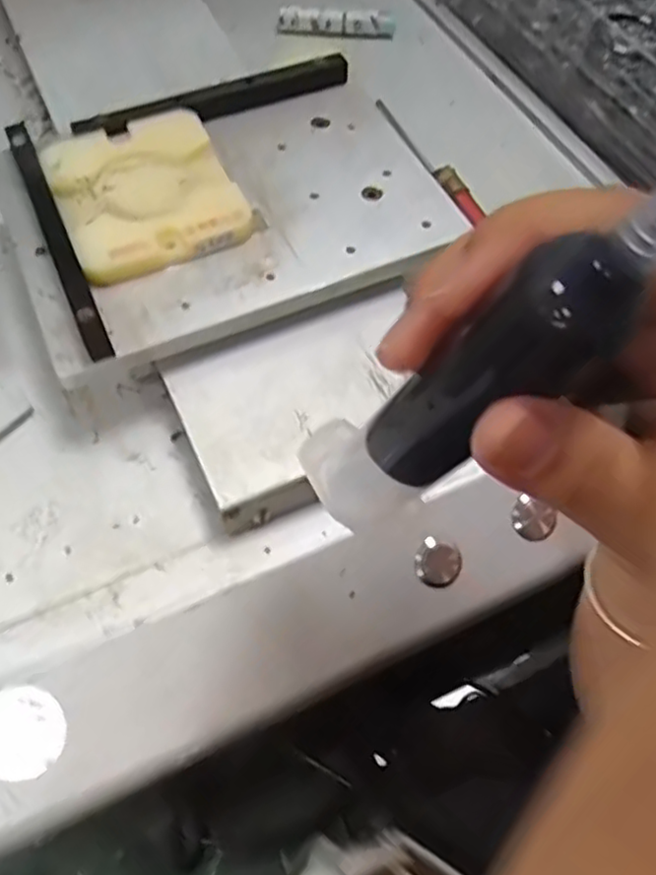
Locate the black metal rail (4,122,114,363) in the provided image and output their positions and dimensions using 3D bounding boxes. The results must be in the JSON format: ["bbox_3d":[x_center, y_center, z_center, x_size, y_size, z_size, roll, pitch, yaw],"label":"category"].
[{"bbox_3d":[-0.123,-0.095,0.304,0.012,0.013,0.151,-22,64,-14],"label":"black metal rail"}]

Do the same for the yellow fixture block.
[{"bbox_3d":[-0.085,-0.117,0.320,0.080,0.009,0.093,-21,65,-14],"label":"yellow fixture block"}]

